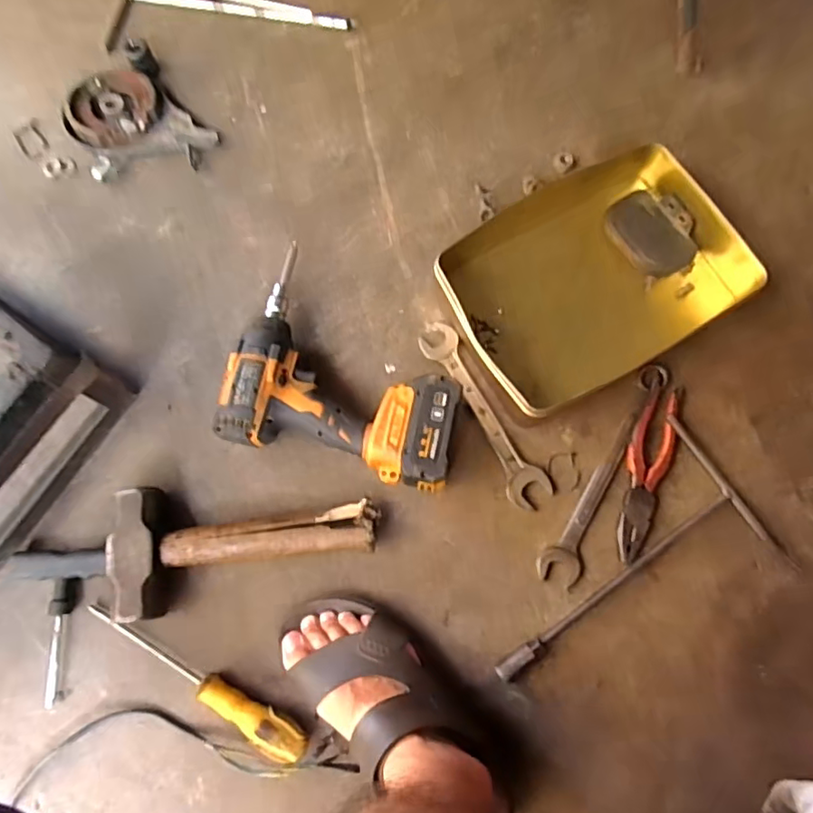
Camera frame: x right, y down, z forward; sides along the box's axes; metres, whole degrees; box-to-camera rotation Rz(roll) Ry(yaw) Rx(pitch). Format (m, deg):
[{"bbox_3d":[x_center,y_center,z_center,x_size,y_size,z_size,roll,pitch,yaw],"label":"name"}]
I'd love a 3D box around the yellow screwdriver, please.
[{"bbox_3d":[-0.196,0.251,0.530,0.239,0.029,0.028,32,77,8],"label":"yellow screwdriver"}]

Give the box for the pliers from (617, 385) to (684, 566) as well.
[{"bbox_3d":[0.249,0.066,0.590,0.041,0.018,0.187,18,75,5],"label":"pliers"}]

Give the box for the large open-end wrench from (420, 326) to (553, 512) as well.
[{"bbox_3d":[0.081,0.004,0.612,0.043,0.007,0.222,-28,76,-8],"label":"large open-end wrench"}]

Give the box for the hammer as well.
[{"bbox_3d":[-0.157,0.135,0.554,0.251,0.047,0.120,-5,74,-1],"label":"hammer"}]

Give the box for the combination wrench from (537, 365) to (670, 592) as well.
[{"bbox_3d":[0.212,0.065,0.590,0.041,0.017,0.256,30,76,8],"label":"combination wrench"}]

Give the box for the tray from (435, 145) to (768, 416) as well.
[{"bbox_3d":[0.203,-0.149,0.628,0.319,0.056,0.219,-30,76,-8],"label":"tray"}]

